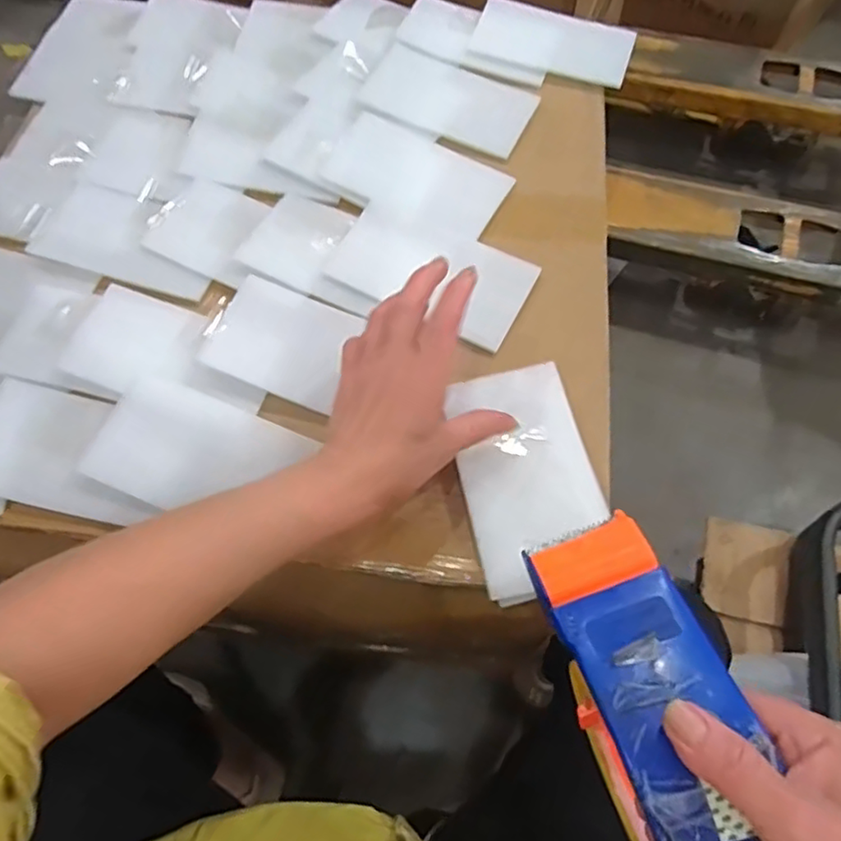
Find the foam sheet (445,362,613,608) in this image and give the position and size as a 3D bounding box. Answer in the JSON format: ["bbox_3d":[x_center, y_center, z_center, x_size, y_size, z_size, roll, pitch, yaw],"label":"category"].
[{"bbox_3d":[0.066,0.033,0.391,0.081,0.013,0.139,-12,63,-4],"label":"foam sheet"}]

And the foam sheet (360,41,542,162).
[{"bbox_3d":[0.024,-0.278,0.548,0.142,0.004,0.086,25,66,6],"label":"foam sheet"}]

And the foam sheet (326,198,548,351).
[{"bbox_3d":[0.009,-0.112,0.475,0.143,0.011,0.079,27,71,11],"label":"foam sheet"}]

